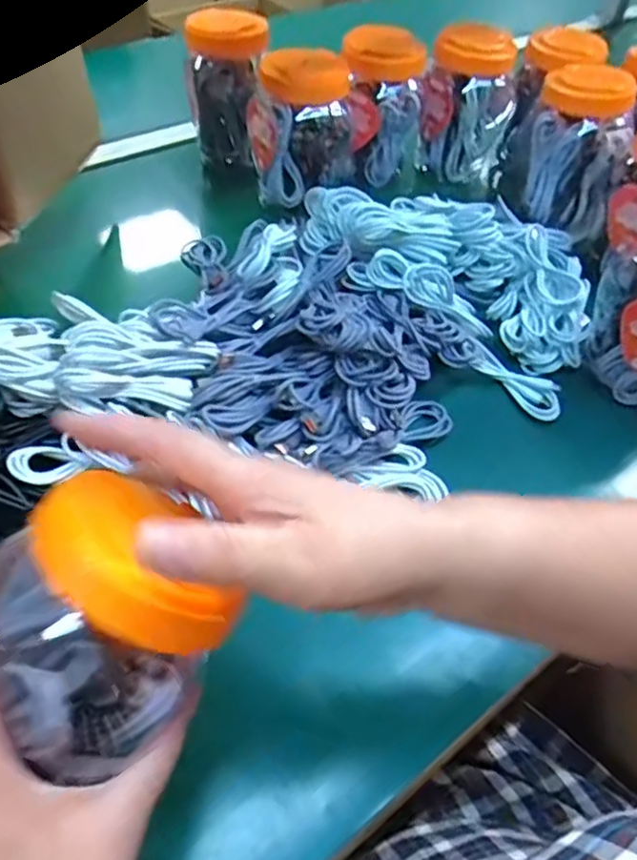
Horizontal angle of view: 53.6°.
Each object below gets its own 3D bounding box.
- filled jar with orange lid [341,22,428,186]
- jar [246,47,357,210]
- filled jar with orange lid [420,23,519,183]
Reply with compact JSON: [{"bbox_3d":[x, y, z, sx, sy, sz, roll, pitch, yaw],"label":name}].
[{"bbox_3d":[0.070,-0.365,0.731,0.099,0.161,0.081,10,50,3],"label":"filled jar with orange lid"},{"bbox_3d":[-0.010,-0.336,0.704,0.134,0.141,0.091,3,50,-4],"label":"jar"},{"bbox_3d":[0.179,-0.391,0.763,0.102,0.167,0.087,18,51,9],"label":"filled jar with orange lid"}]

